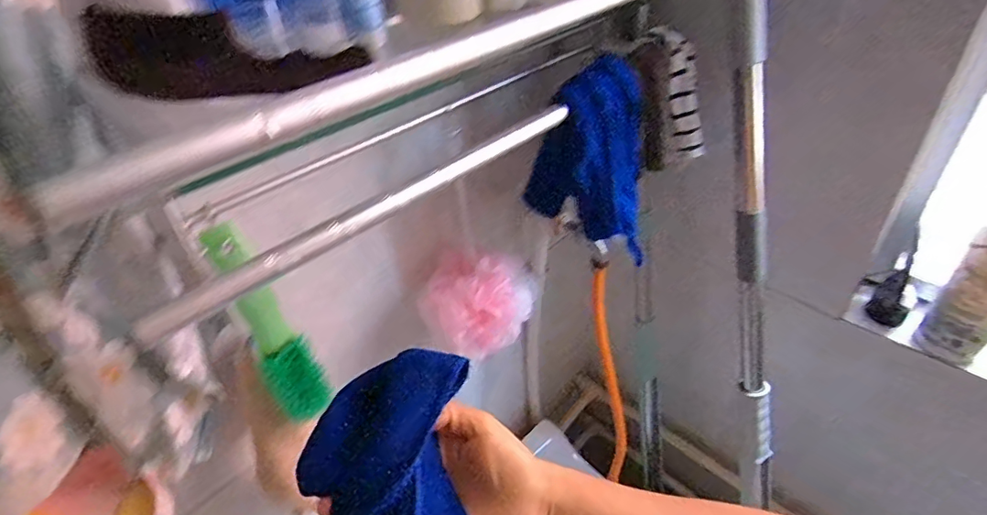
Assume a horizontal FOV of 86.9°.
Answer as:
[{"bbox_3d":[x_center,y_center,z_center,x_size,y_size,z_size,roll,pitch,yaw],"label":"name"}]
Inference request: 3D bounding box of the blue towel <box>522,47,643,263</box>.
[{"bbox_3d":[0.097,-0.102,0.550,0.118,0.192,0.052,-4,38,0],"label":"blue towel"}]

